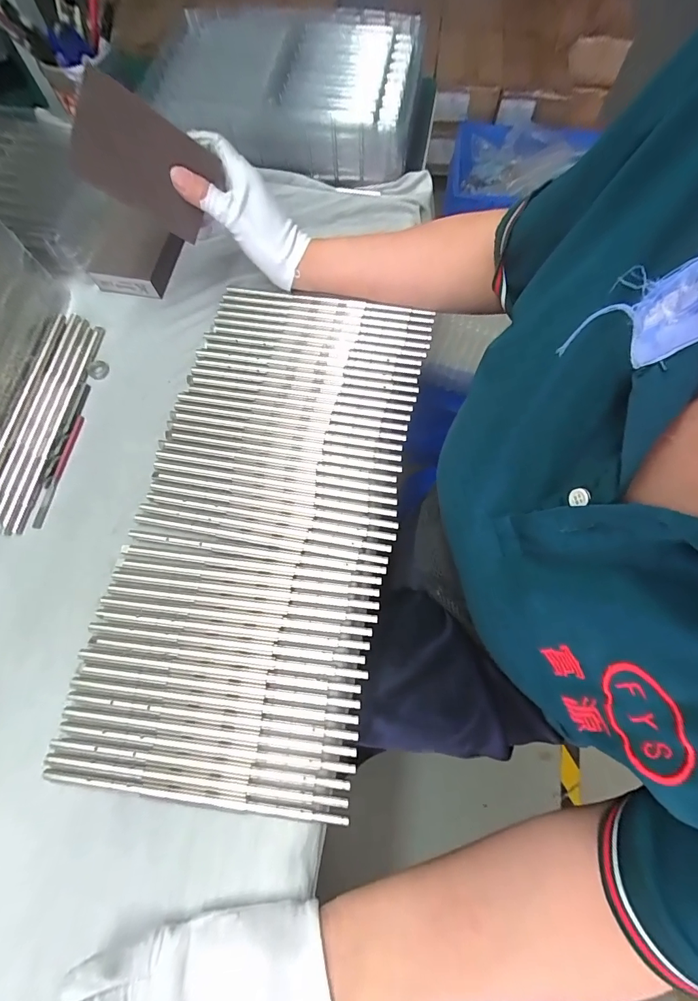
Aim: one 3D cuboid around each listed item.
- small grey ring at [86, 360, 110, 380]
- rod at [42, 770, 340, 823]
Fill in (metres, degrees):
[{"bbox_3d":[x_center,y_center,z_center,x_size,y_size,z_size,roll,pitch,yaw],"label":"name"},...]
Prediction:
[{"bbox_3d":[-0.246,-0.128,0.396,0.020,0.006,0.020,-1,71,2],"label":"small grey ring"},{"bbox_3d":[-0.107,0.199,0.272,0.209,0.004,0.008,5,71,5],"label":"rod"}]

